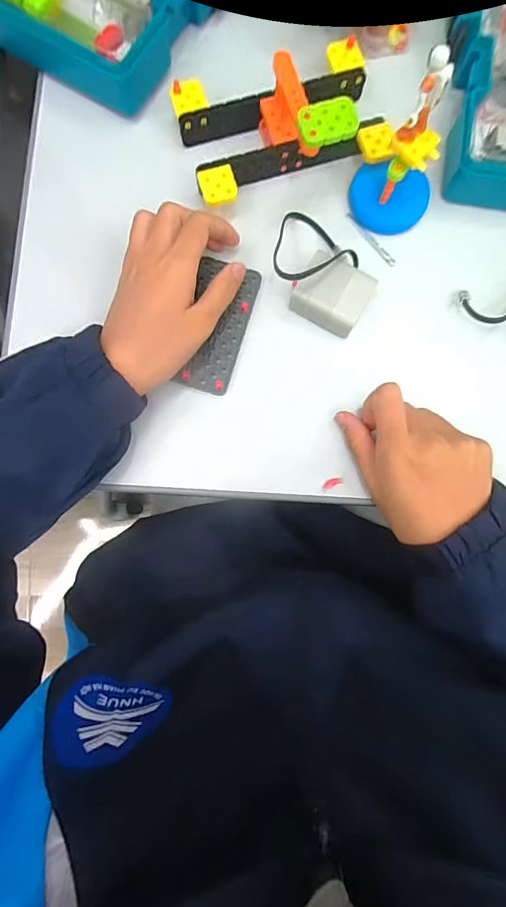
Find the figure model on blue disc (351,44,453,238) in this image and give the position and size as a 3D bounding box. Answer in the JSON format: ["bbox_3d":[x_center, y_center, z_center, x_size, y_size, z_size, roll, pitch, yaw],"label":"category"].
[{"bbox_3d":[0.107,-0.211,0.280,0.063,0.101,0.056,21,83,1],"label":"figure model on blue disc"}]

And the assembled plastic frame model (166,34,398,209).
[{"bbox_3d":[0.022,-0.250,0.302,0.145,0.062,0.106,-13,84,-3],"label":"assembled plastic frame model"}]

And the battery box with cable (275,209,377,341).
[{"bbox_3d":[0.050,-0.135,0.306,0.083,0.027,0.081,28,83,2],"label":"battery box with cable"}]

